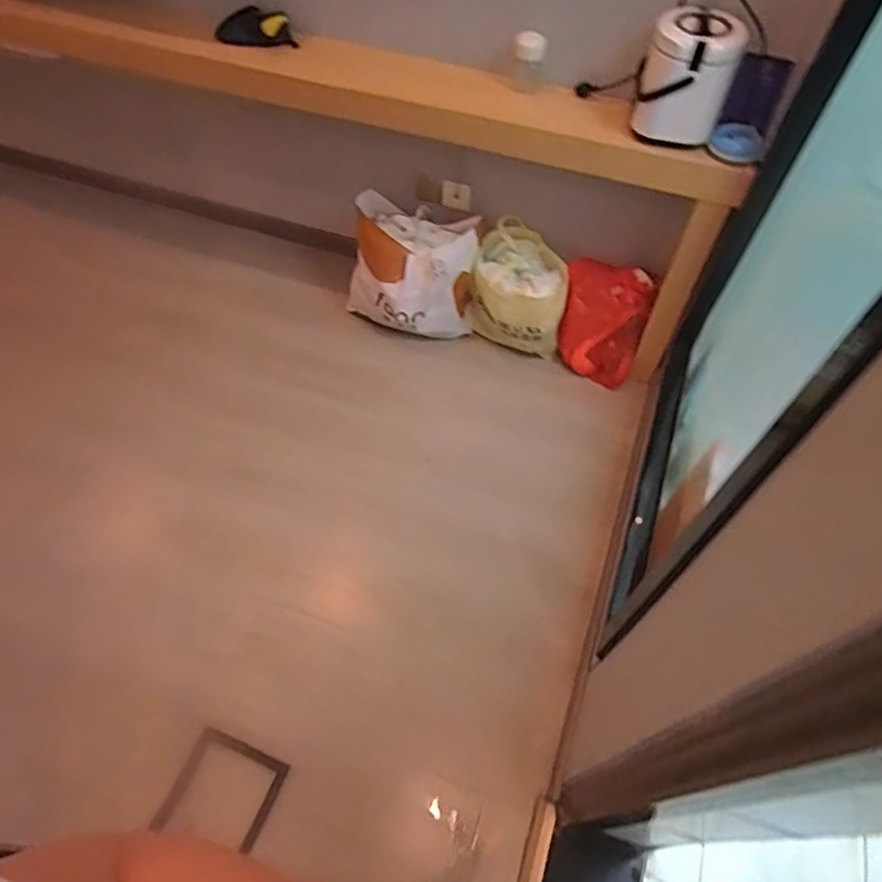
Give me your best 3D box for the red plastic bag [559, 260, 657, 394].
[{"bbox_3d":[0.488,-0.360,1.866,0.238,0.325,0.230,12,56,6],"label":"red plastic bag"}]

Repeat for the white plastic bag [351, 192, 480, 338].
[{"bbox_3d":[-0.086,-0.512,1.900,0.386,0.327,0.255,13,56,7],"label":"white plastic bag"}]

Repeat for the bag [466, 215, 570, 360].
[{"bbox_3d":[0.244,-0.467,1.874,0.282,0.319,0.215,14,56,7],"label":"bag"}]

